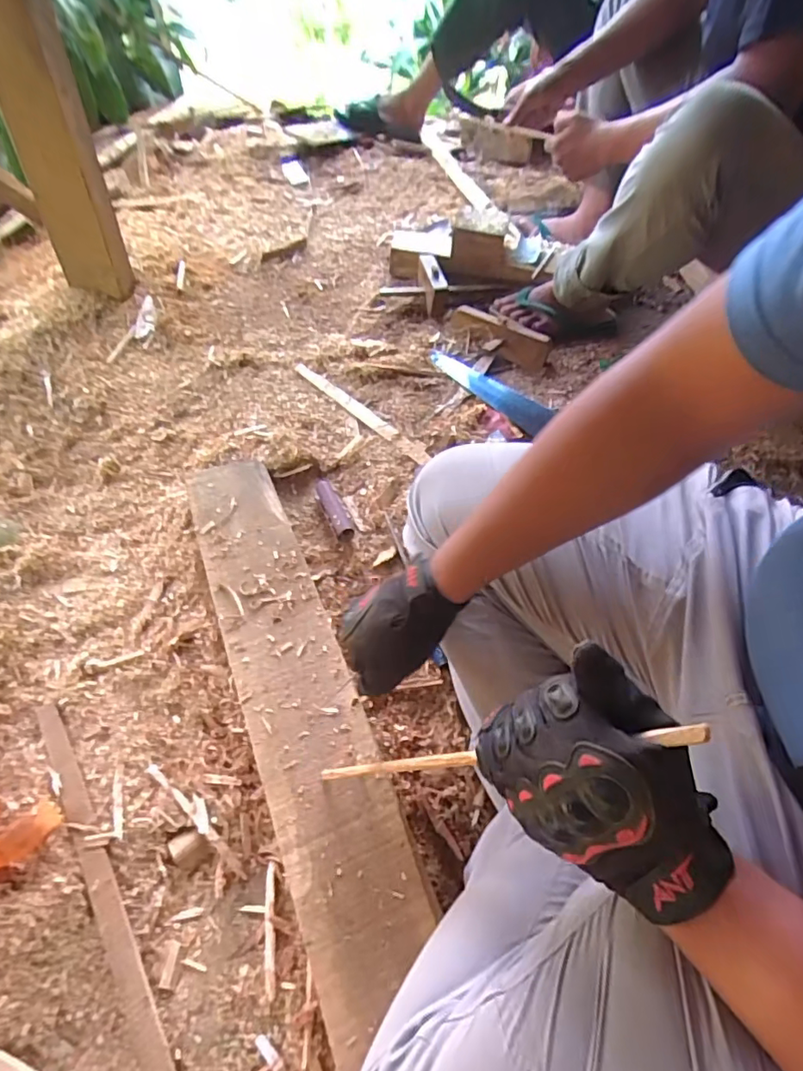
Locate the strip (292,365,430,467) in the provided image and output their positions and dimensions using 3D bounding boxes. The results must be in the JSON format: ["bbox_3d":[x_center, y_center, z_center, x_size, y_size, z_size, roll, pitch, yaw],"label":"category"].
[{"bbox_3d":[-0.074,-0.213,0.902,0.025,0.013,0.323,-38,63,-24],"label":"strip"}]

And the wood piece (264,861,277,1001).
[{"bbox_3d":[-0.127,0.377,0.517,0.011,0.004,0.108,-9,43,-6],"label":"wood piece"}]

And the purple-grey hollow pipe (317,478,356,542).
[{"bbox_3d":[-0.095,-0.037,0.778,0.029,0.027,0.110,-18,57,-12],"label":"purple-grey hollow pipe"}]

